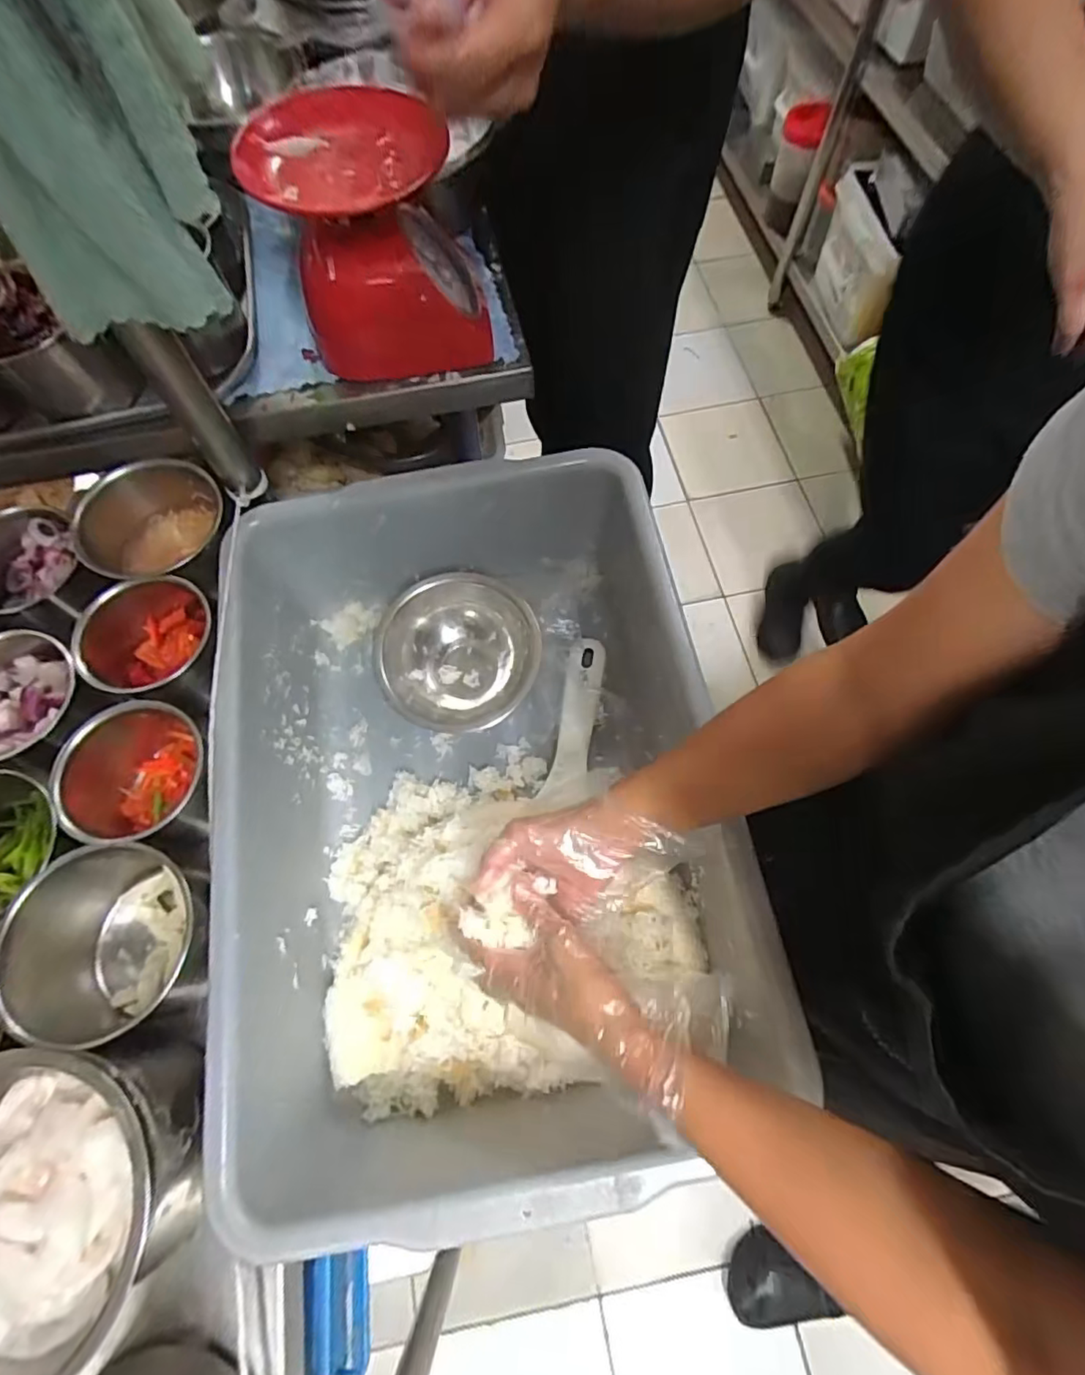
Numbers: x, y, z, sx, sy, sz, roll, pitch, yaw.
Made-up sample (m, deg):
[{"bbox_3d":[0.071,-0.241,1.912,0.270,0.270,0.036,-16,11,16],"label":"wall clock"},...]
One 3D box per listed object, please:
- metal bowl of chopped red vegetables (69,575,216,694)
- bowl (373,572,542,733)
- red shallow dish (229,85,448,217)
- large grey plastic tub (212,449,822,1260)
[{"bbox_3d":[-0.381,-0.053,0.556,0.117,0.081,0.115,0,68,-1],"label":"metal bowl of chopped red vegetables"},{"bbox_3d":[-0.088,-0.030,0.641,0.163,0.081,0.163,0,68,-1],"label":"bowl"},{"bbox_3d":[-0.159,-0.435,0.471,0.150,0.030,0.157,0,68,-1],"label":"red shallow dish"},{"bbox_3d":[-0.057,0.093,0.559,0.394,0.185,0.589,-9,68,-4],"label":"large grey plastic tub"}]

